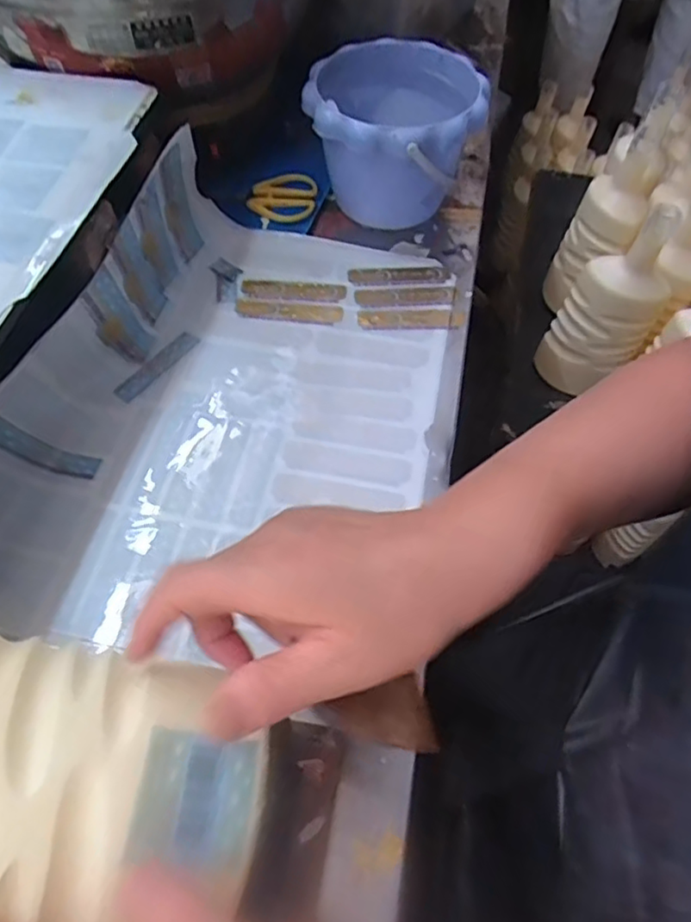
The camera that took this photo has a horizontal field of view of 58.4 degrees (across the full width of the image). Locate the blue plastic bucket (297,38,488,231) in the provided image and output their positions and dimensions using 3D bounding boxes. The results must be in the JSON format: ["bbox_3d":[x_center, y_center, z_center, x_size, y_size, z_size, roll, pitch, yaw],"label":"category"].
[{"bbox_3d":[0.043,-0.289,0.574,0.148,0.120,0.151,0,59,0],"label":"blue plastic bucket"}]

